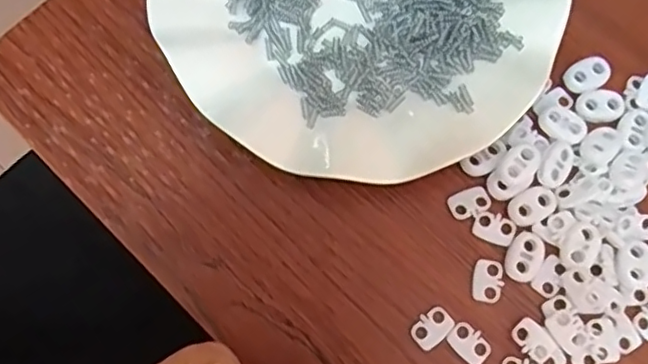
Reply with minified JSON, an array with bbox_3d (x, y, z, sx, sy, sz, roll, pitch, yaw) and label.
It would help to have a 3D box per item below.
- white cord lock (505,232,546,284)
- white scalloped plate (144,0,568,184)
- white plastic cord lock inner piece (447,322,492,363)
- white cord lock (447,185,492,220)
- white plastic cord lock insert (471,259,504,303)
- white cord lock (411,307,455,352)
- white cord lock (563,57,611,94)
[{"bbox_3d":[0.091,0.034,0.272,0.015,0.004,0.023,29,78,6],"label":"white cord lock"},{"bbox_3d":[0.016,-0.089,0.292,0.178,0.022,0.176,0,77,0],"label":"white scalloped plate"},{"bbox_3d":[0.064,0.071,0.264,0.013,0.004,0.019,-42,80,-9],"label":"white plastic cord lock inner piece"},{"bbox_3d":[0.067,0.009,0.279,0.019,0.004,0.013,-24,78,-5],"label":"white cord lock"},{"bbox_3d":[0.073,0.044,0.270,0.014,0.004,0.019,8,77,2],"label":"white plastic cord lock insert"},{"bbox_3d":[0.048,0.064,0.266,0.018,0.004,0.013,-41,80,-9],"label":"white cord lock"},{"bbox_3d":[0.127,-0.052,0.293,0.022,0.004,0.014,-23,78,-5],"label":"white cord lock"}]

